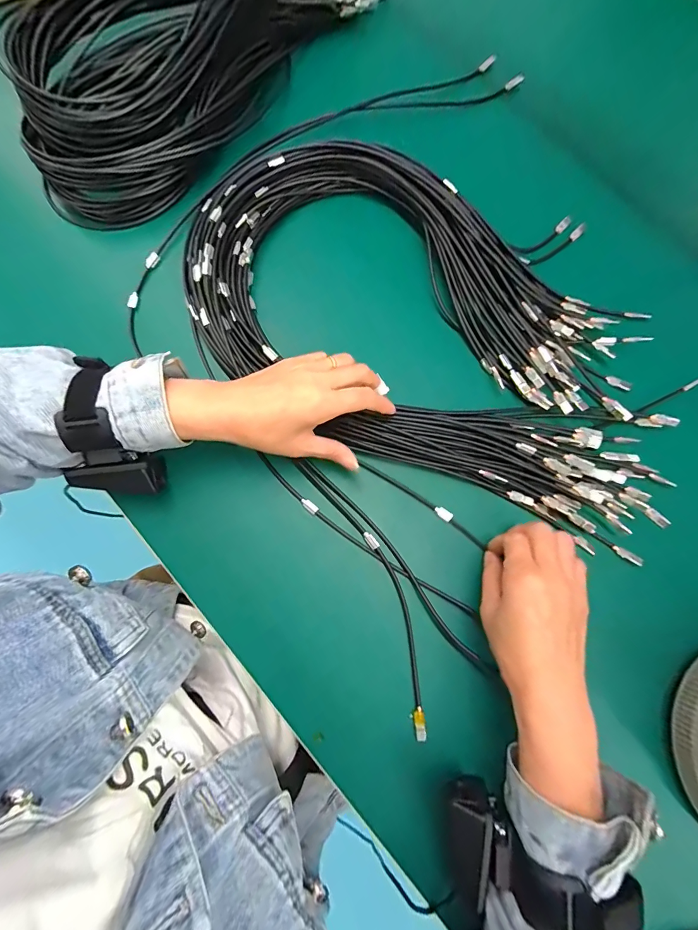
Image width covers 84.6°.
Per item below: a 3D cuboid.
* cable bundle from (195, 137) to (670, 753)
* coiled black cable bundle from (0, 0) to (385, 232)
[{"bbox_3d":[0.072,-0.114,0.367,0.354,0.043,0.511,-29,80,-7],"label":"cable bundle"},{"bbox_3d":[-0.148,-0.470,0.417,0.189,0.065,0.500,38,80,7],"label":"coiled black cable bundle"}]

